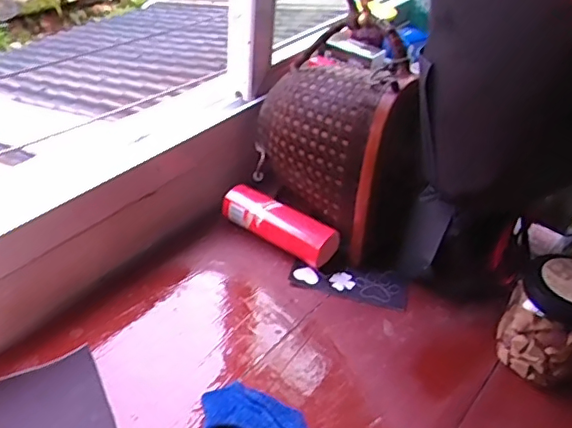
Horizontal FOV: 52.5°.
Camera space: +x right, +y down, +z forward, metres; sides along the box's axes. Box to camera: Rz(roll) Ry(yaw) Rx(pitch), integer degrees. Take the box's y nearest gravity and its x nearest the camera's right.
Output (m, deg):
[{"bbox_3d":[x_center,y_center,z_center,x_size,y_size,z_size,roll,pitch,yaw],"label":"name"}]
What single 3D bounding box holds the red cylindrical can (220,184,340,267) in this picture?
[{"bbox_3d":[-0.009,0.018,0.747,0.158,0.047,0.048,27,42,23],"label":"red cylindrical can"}]

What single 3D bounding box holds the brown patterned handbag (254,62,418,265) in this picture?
[{"bbox_3d":[0.049,-0.089,0.714,0.070,0.203,0.205,-27,50,-36],"label":"brown patterned handbag"}]

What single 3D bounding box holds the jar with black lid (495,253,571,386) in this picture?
[{"bbox_3d":[0.288,0.110,0.622,0.093,0.122,0.093,5,38,-4],"label":"jar with black lid"}]

